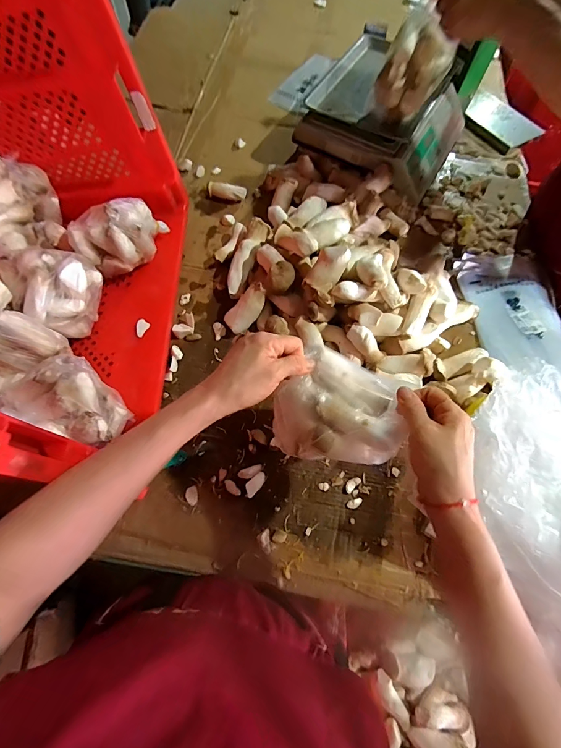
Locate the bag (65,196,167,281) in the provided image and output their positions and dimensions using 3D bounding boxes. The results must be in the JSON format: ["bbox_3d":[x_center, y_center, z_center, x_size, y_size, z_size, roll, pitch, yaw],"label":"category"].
[{"bbox_3d":[-0.284,-0.250,0.627,0.166,0.094,0.092,-30,71,-15],"label":"bag"}]

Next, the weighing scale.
[{"bbox_3d":[0.252,-0.591,0.806,0.308,0.111,0.338,30,67,10],"label":"weighing scale"}]

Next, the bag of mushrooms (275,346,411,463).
[{"bbox_3d":[0.059,0.036,0.382,0.127,0.061,0.110,7,68,2],"label":"bag of mushrooms"}]

